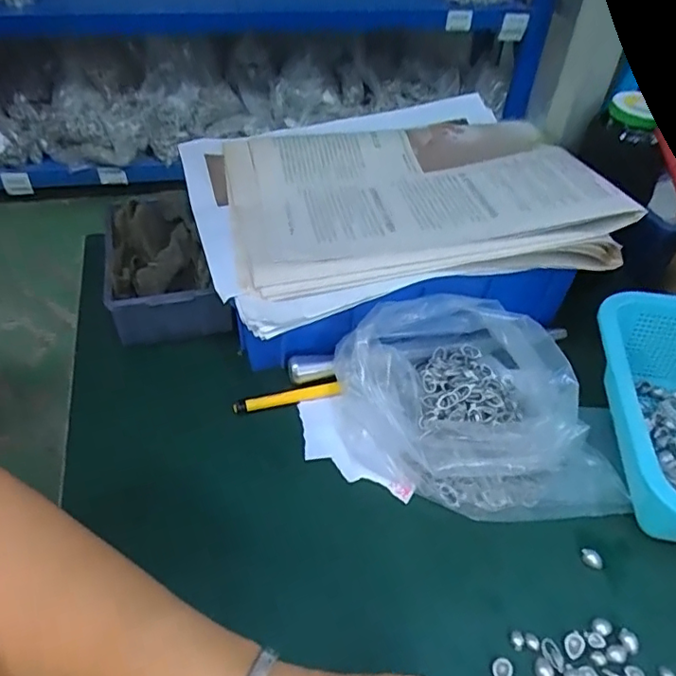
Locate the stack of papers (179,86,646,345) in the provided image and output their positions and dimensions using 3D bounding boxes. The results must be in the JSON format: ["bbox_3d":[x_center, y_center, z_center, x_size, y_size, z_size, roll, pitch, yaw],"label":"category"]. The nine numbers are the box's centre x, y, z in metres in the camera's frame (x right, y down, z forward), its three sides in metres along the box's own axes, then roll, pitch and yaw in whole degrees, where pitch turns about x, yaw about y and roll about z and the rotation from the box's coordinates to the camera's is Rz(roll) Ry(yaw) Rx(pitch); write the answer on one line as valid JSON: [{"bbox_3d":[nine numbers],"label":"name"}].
[{"bbox_3d":[0.035,-0.126,0.451,0.295,0.042,0.245,-12,47,-14],"label":"stack of papers"}]

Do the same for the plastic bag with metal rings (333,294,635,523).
[{"bbox_3d":[0.097,0.049,0.383,0.170,0.073,0.153,-13,47,-15],"label":"plastic bag with metal rings"}]

